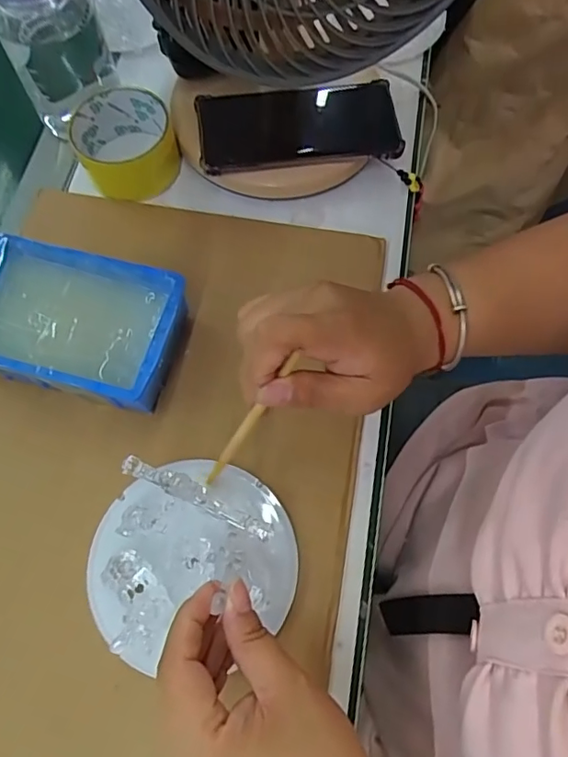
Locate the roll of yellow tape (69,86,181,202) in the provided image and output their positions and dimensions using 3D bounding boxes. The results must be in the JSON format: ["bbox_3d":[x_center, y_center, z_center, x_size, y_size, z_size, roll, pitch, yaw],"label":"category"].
[{"bbox_3d":[-0.133,-0.200,0.452,0.080,0.041,0.076,0,68,1],"label":"roll of yellow tape"}]

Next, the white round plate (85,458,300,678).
[{"bbox_3d":[-0.059,0.109,0.340,0.125,0.015,0.112,-19,69,-6],"label":"white round plate"}]

